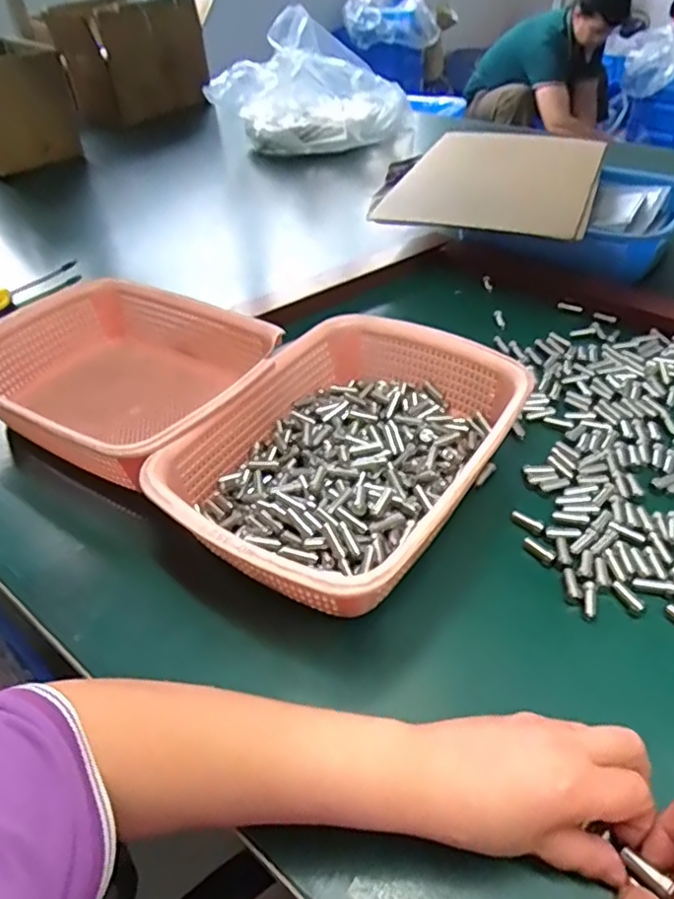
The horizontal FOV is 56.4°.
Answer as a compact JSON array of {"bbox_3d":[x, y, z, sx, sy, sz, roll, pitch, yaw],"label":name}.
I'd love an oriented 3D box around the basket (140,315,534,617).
[{"bbox_3d":[0.013,0.004,0.520,0.207,0.081,0.287,23,50,26],"label":"basket"}]

